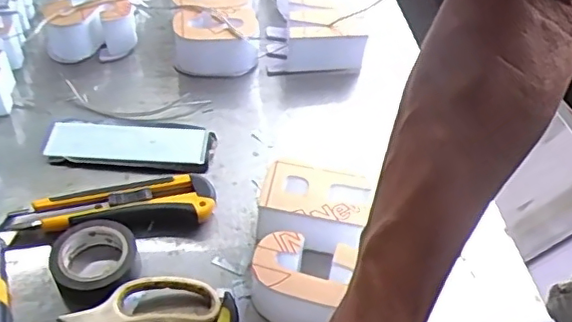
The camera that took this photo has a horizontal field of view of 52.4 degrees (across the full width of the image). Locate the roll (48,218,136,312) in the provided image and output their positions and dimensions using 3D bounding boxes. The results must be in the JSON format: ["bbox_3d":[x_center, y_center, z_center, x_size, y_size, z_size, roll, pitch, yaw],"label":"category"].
[{"bbox_3d":[-0.138,0.072,0.421,0.057,0.019,0.060,2,45,-2],"label":"roll"}]

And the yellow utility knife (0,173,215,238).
[{"bbox_3d":[-0.136,0.034,0.460,0.153,0.019,0.045,-3,46,-7],"label":"yellow utility knife"}]

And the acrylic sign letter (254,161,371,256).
[{"bbox_3d":[0.019,0.037,0.453,0.081,0.044,0.051,10,46,6],"label":"acrylic sign letter"}]

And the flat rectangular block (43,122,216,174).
[{"bbox_3d":[-0.136,-0.014,0.512,0.139,0.013,0.052,3,45,-1],"label":"flat rectangular block"}]

